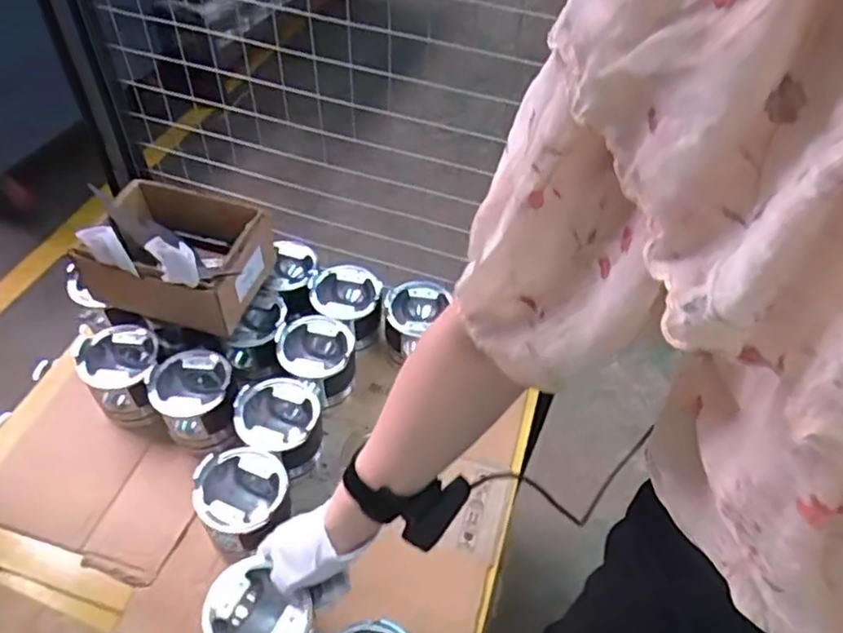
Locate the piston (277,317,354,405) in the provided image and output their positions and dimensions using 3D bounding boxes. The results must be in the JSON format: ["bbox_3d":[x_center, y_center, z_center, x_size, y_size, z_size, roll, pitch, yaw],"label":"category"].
[{"bbox_3d":[-0.139,0.058,0.877,0.094,0.096,0.103,2,50,-2],"label":"piston"}]

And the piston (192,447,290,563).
[{"bbox_3d":[-0.200,0.215,0.742,0.099,0.097,0.104,2,50,-2],"label":"piston"}]

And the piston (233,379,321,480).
[{"bbox_3d":[-0.175,0.142,0.813,0.100,0.098,0.104,-4,51,-7],"label":"piston"}]

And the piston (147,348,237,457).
[{"bbox_3d":[-0.286,0.113,0.831,0.094,0.108,0.095,2,50,-2],"label":"piston"}]

